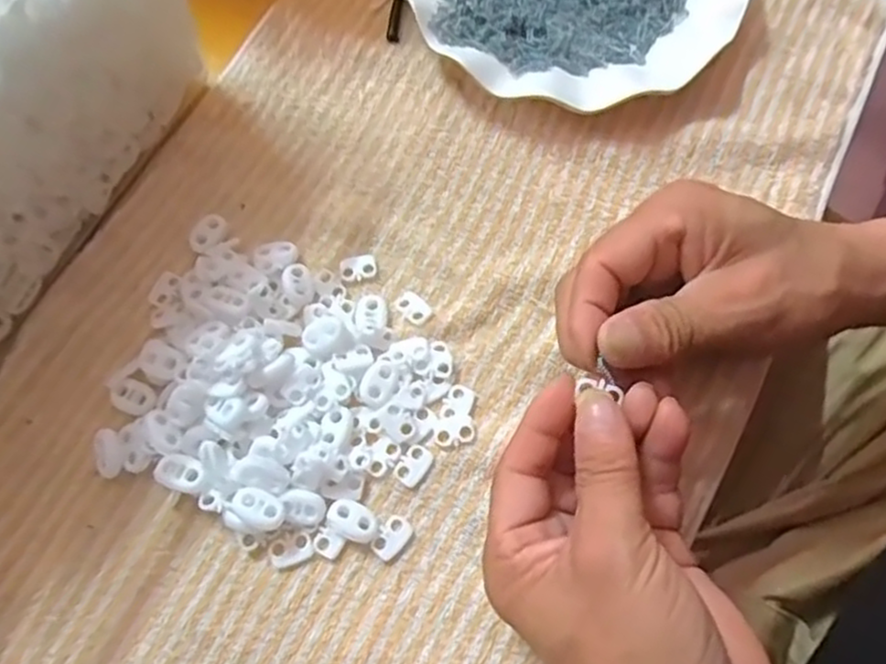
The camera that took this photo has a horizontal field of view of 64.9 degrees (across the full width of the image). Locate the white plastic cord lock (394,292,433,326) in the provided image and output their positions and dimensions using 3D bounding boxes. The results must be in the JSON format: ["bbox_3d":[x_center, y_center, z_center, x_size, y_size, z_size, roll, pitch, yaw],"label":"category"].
[{"bbox_3d":[-0.014,-0.012,0.340,0.012,0.004,0.019,-42,73,-13],"label":"white plastic cord lock"}]

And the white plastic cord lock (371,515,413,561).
[{"bbox_3d":[-0.022,0.089,0.301,0.013,0.004,0.018,39,75,15],"label":"white plastic cord lock"}]

